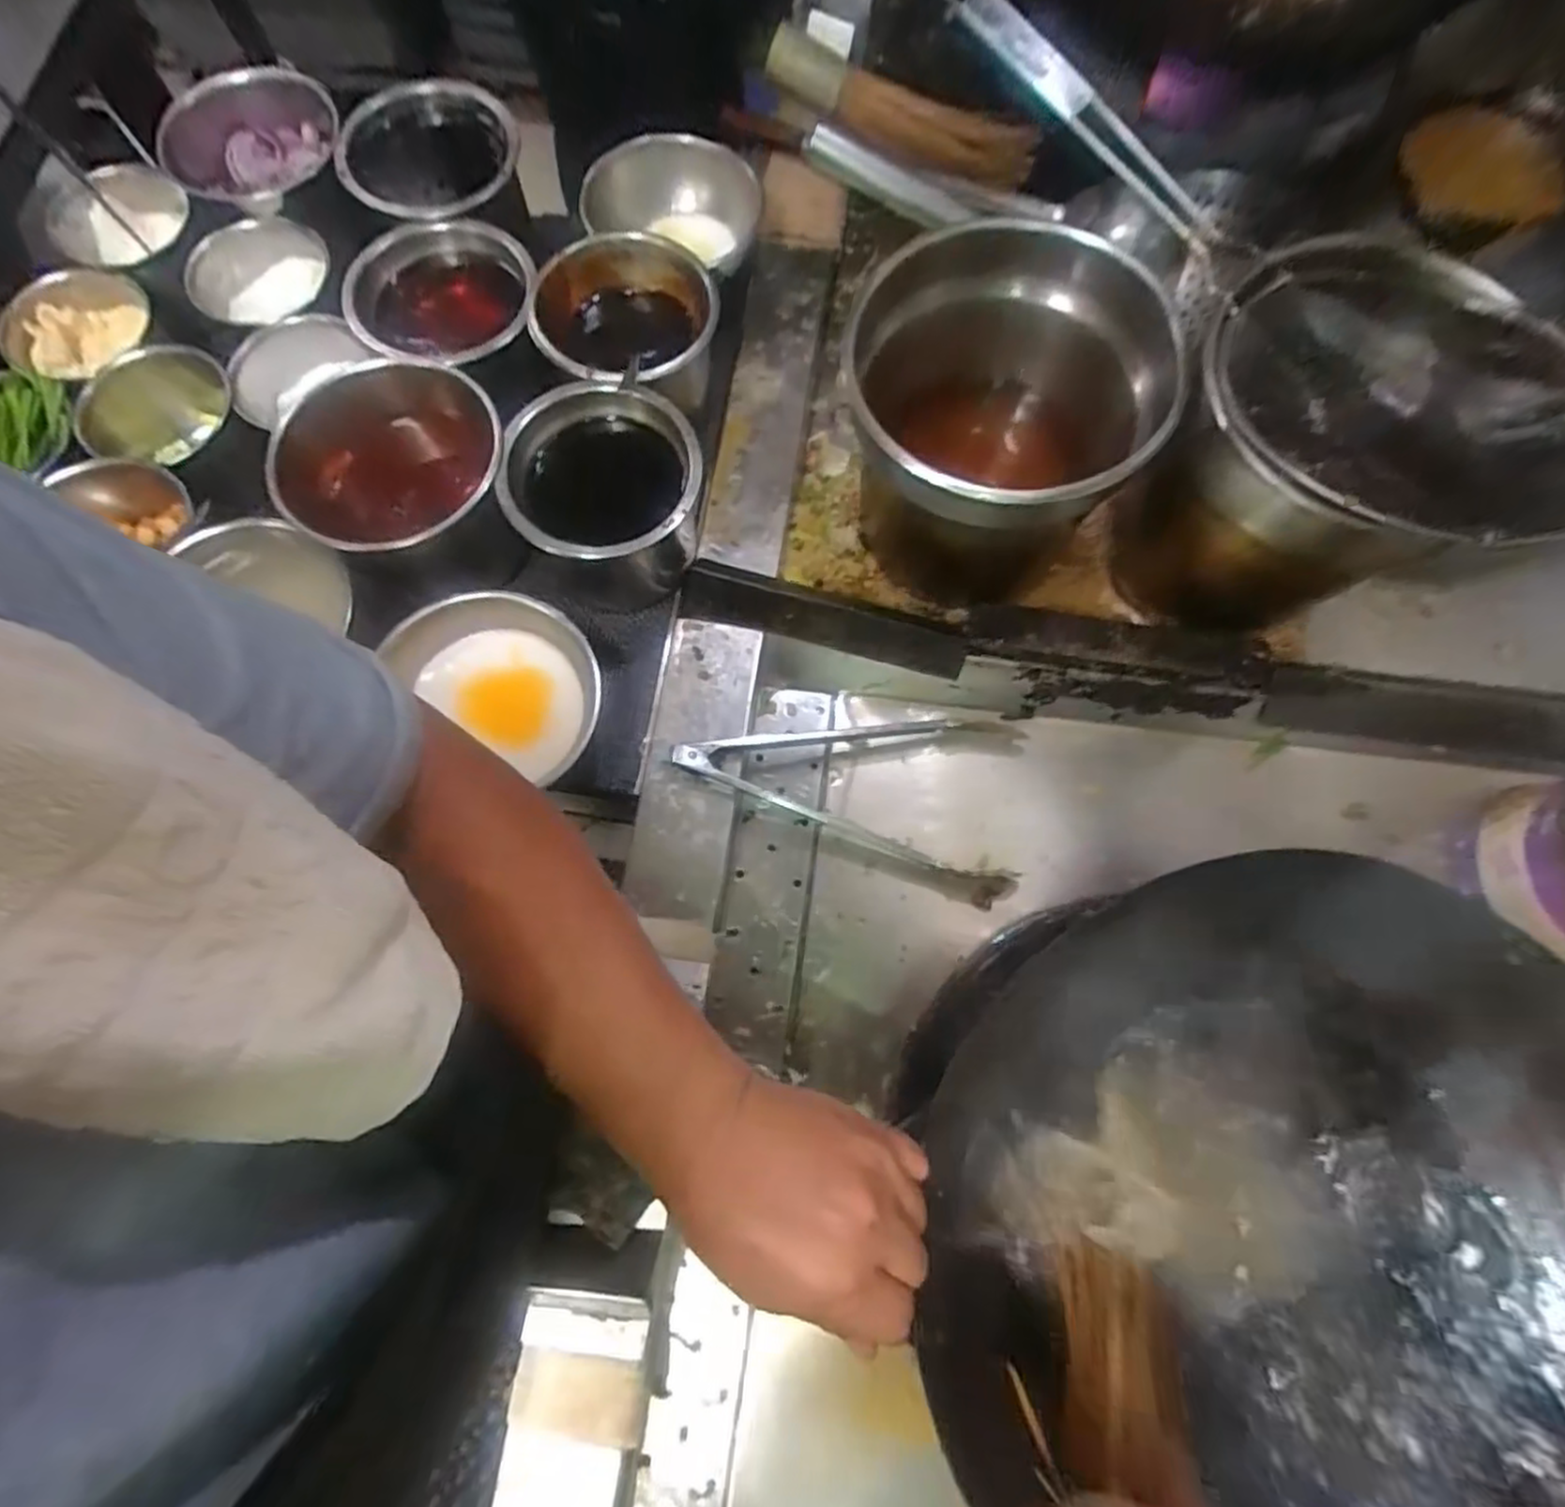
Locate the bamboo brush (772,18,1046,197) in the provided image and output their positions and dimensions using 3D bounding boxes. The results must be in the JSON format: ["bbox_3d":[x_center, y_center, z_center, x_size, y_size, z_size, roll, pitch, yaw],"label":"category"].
[{"bbox_3d":[0.119,-0.666,0.762,0.295,0.059,0.057,26,75,8],"label":"bamboo brush"}]

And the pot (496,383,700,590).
[{"bbox_3d":[-0.144,-0.210,0.616,0.153,0.105,0.153,0,73,0],"label":"pot"}]

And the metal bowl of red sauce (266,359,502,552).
[{"bbox_3d":[-0.313,-0.231,0.610,0.170,0.082,0.183,0,73,0],"label":"metal bowl of red sauce"}]

